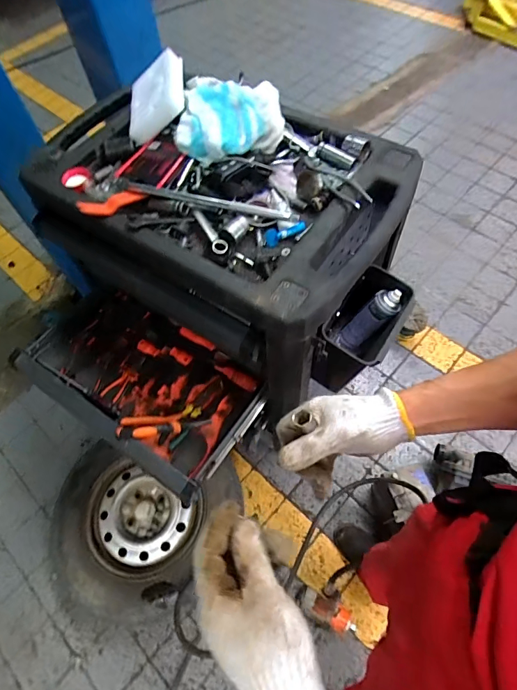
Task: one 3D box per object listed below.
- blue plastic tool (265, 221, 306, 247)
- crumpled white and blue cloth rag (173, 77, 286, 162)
[{"bbox_3d":[0.047,-0.198,0.704,0.073,0.016,0.025,-19,61,11],"label":"blue plastic tool"},{"bbox_3d":[-0.054,-0.453,0.800,0.202,0.066,0.205,-2,60,3],"label":"crumpled white and blue cloth rag"}]

